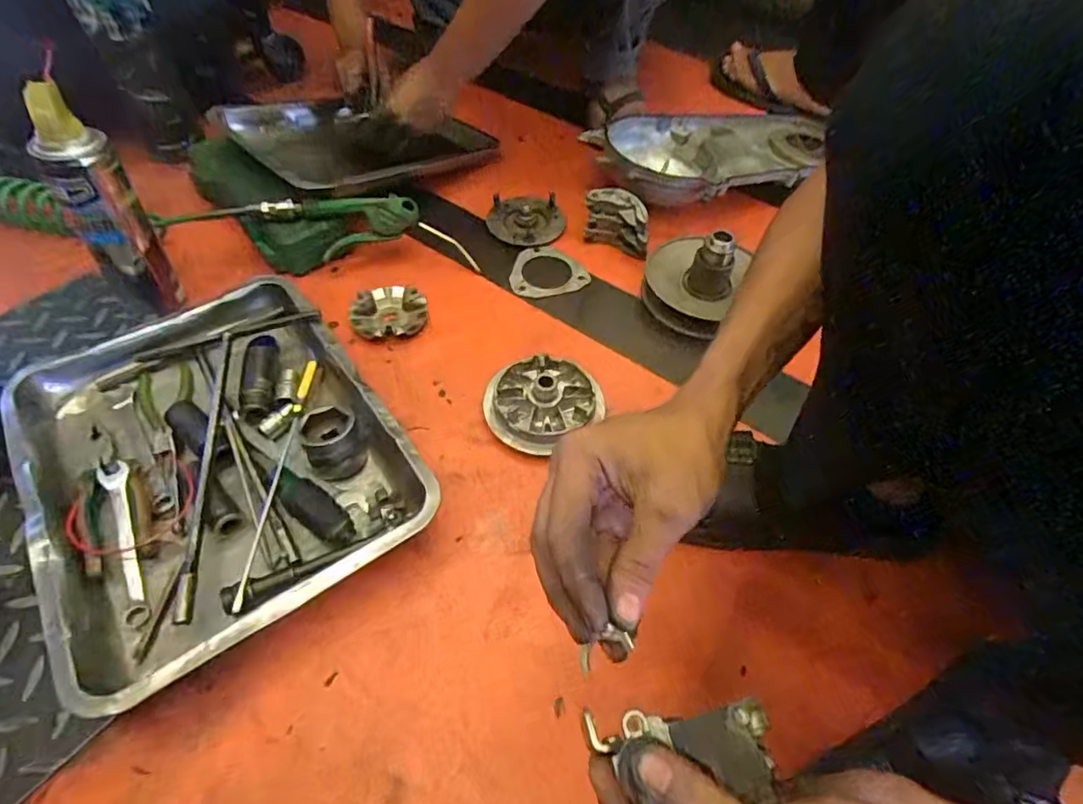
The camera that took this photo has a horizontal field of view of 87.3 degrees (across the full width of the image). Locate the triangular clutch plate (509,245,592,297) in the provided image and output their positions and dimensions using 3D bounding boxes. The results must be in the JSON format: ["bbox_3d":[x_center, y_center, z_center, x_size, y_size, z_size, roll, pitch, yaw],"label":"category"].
[{"bbox_3d":[0.004,-0.171,0.737,0.100,0.005,0.086,-15,60,-14],"label":"triangular clutch plate"}]

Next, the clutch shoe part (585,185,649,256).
[{"bbox_3d":[0.101,-0.237,0.750,0.089,0.066,0.041,22,55,14],"label":"clutch shoe part"}]

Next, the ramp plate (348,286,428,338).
[{"bbox_3d":[-0.178,-0.105,0.665,0.084,0.017,0.072,-7,53,-7],"label":"ramp plate"}]

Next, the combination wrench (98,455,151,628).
[{"bbox_3d":[-0.352,0.115,0.477,0.022,0.005,0.157,-13,56,-30],"label":"combination wrench"}]

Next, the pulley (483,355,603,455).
[{"bbox_3d":[-0.001,-0.003,0.587,0.110,0.048,0.102,1,53,-2],"label":"pulley"}]

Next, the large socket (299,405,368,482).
[{"bbox_3d":[-0.192,0.033,0.519,0.051,0.043,0.056,-22,57,-18],"label":"large socket"}]

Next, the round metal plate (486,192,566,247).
[{"bbox_3d":[-0.020,-0.254,0.784,0.106,0.021,0.102,1,53,-2],"label":"round metal plate"}]

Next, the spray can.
[{"bbox_3d":[-0.446,-0.201,0.579,0.065,0.244,0.067,1,53,-2],"label":"spray can"}]

